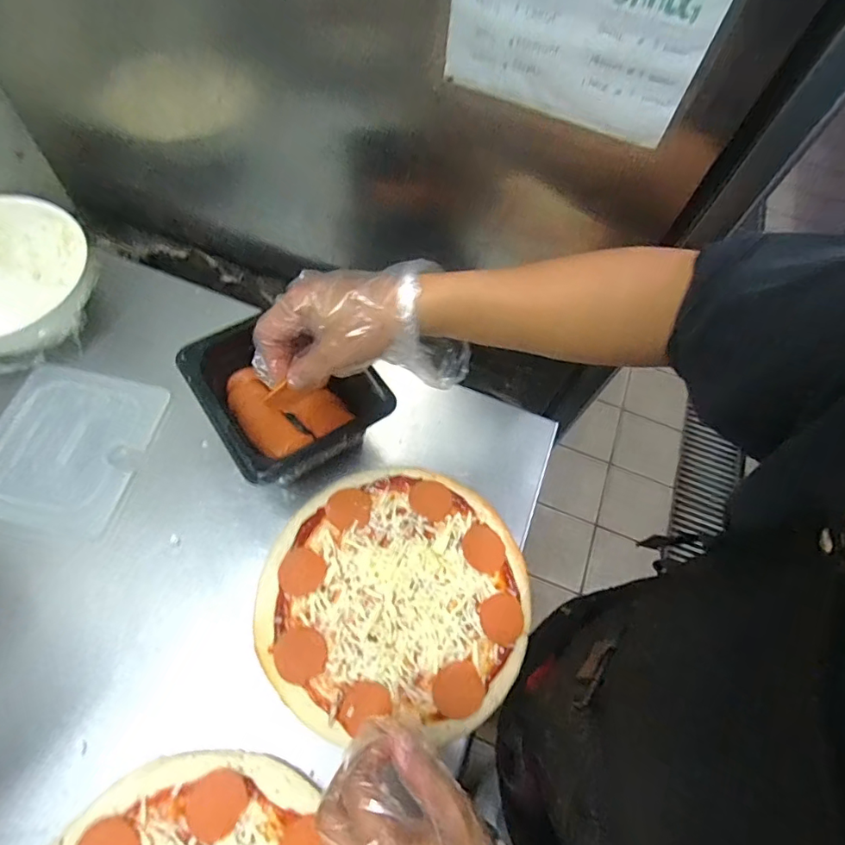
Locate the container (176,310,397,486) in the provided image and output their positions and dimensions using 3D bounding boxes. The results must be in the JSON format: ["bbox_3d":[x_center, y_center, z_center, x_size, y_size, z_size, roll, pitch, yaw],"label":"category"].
[{"bbox_3d":[-0.138,-0.029,0.523,0.152,0.078,0.165,-34,70,-15],"label":"container"}]

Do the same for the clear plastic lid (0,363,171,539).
[{"bbox_3d":[-0.376,0.023,0.528,0.159,0.015,0.170,12,62,2],"label":"clear plastic lid"}]

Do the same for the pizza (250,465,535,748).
[{"bbox_3d":[-0.024,0.164,0.495,0.255,0.036,0.238,2,65,-5],"label":"pizza"}]

